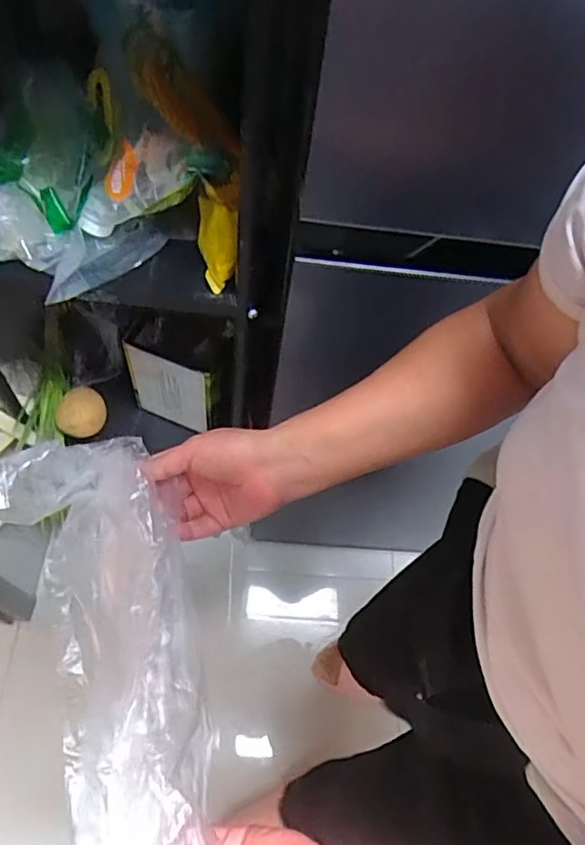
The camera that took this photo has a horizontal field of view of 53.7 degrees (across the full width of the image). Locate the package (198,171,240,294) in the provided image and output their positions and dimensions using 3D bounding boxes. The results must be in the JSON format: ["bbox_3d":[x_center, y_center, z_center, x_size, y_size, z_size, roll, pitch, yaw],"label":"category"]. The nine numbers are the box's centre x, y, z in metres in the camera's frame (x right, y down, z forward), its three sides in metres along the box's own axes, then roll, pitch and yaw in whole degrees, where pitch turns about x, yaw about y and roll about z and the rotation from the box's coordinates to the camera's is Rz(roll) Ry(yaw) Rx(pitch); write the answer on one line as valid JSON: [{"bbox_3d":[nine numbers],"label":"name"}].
[{"bbox_3d":[-0.082,-0.209,0.639,0.053,0.126,0.032,16,36,6],"label":"package"}]

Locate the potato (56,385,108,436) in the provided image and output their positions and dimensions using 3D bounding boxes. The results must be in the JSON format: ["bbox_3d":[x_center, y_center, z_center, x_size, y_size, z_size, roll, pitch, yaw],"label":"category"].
[{"bbox_3d":[-0.351,-0.022,0.959,0.076,0.054,0.074,0,65,-1],"label":"potato"}]

